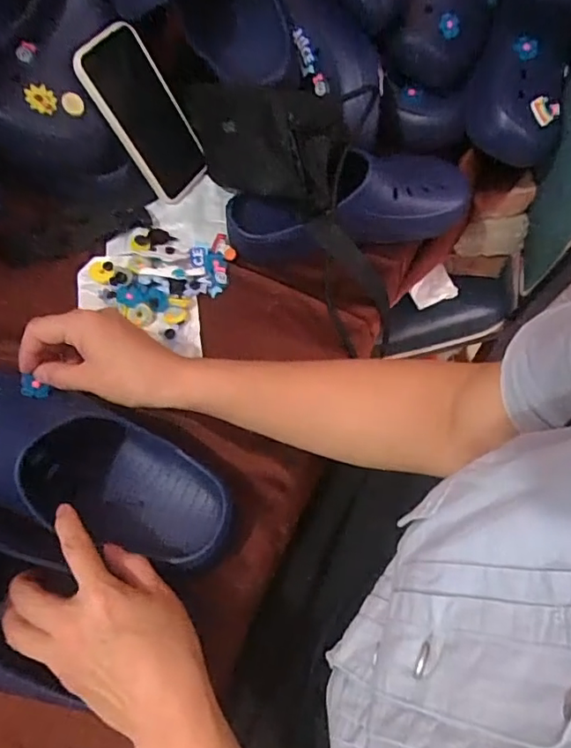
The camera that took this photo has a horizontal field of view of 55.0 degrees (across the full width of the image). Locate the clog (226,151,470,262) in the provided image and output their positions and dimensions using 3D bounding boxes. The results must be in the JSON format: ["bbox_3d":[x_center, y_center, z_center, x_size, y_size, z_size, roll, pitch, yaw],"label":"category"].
[{"bbox_3d":[0.070,-0.172,0.576,0.258,0.078,0.074,-6,62,-4],"label":"clog"}]

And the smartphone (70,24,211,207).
[{"bbox_3d":[-0.147,-0.272,0.584,0.013,0.166,0.082,12,58,42],"label":"smartphone"}]

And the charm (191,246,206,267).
[{"bbox_3d":[-0.091,-0.122,0.574,0.016,0.004,0.024,1,74,-14],"label":"charm"}]

